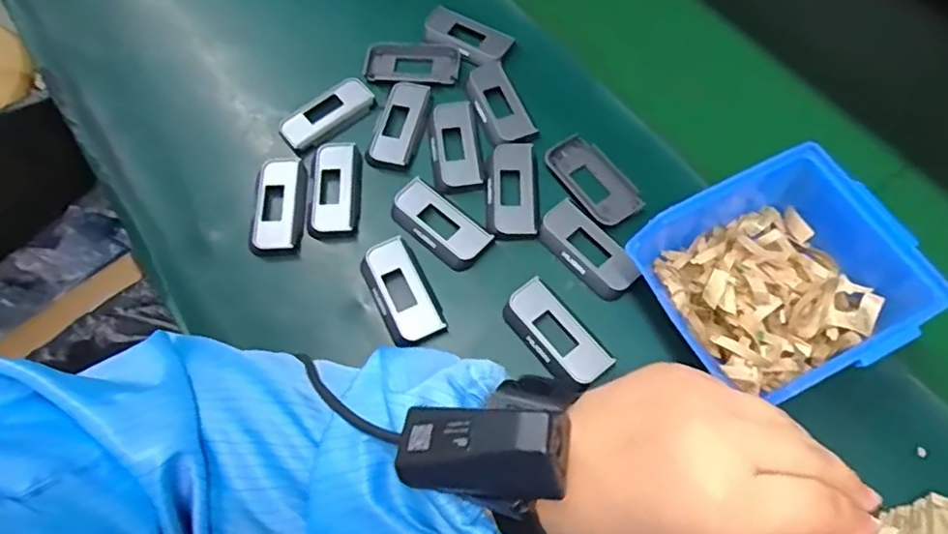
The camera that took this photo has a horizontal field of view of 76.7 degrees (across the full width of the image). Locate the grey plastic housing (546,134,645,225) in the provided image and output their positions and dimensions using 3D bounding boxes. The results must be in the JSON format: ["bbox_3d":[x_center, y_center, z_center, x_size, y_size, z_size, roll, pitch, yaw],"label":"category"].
[{"bbox_3d":[0.086,-0.062,0.430,0.041,0.007,0.076,-30,67,-13],"label":"grey plastic housing"}]

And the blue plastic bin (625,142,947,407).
[{"bbox_3d":[0.183,0.009,0.363,0.140,0.061,0.126,-25,66,-11],"label":"blue plastic bin"}]

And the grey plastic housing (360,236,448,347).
[{"bbox_3d":[-0.050,0.017,0.403,0.036,0.016,0.077,-24,66,-11],"label":"grey plastic housing"}]

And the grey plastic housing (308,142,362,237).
[{"bbox_3d":[-0.101,-0.058,0.440,0.035,0.013,0.076,0,64,1],"label":"grey plastic housing"}]

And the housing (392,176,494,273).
[{"bbox_3d":[-0.026,-0.030,0.424,0.076,0.011,0.036,40,71,18],"label":"housing"}]

